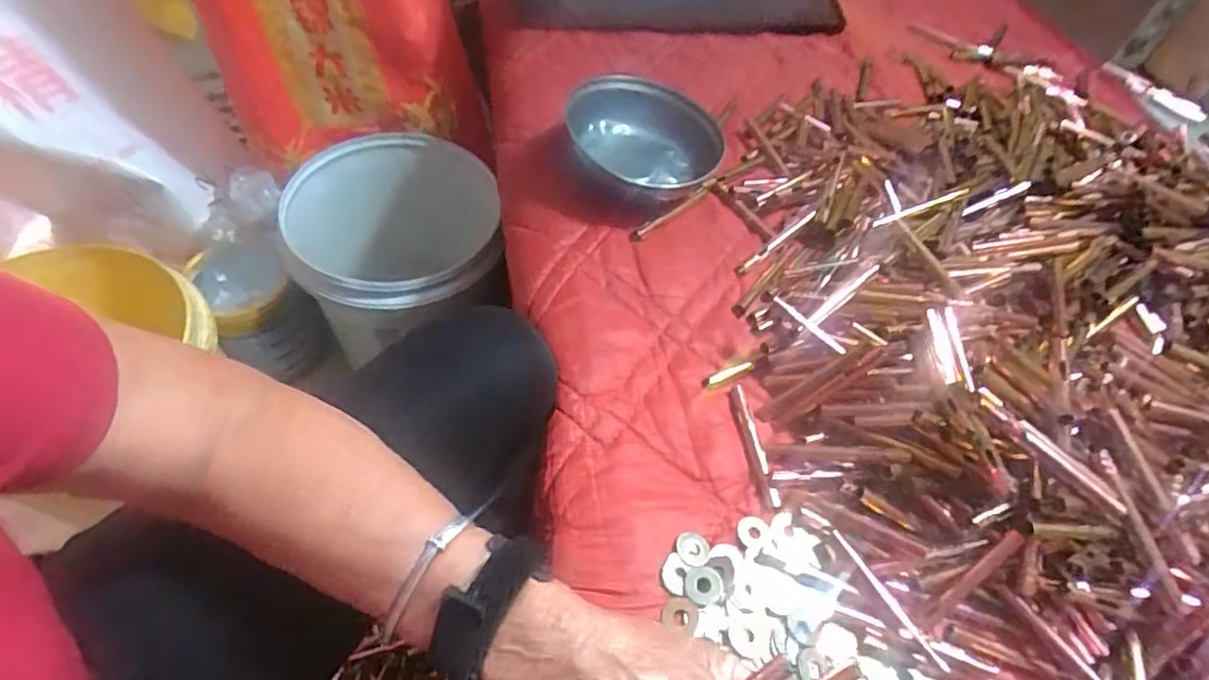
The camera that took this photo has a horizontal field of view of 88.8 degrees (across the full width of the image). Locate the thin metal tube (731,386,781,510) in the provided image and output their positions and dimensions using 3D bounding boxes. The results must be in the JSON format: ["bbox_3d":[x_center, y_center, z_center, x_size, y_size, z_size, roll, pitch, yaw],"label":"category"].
[{"bbox_3d":[0.102,0.069,0.417,0.010,0.010,0.087,-7,56,-12],"label":"thin metal tube"}]

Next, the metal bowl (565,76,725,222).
[{"bbox_3d":[0.033,-0.167,0.550,0.134,0.058,0.147,5,56,-1],"label":"metal bowl"}]

